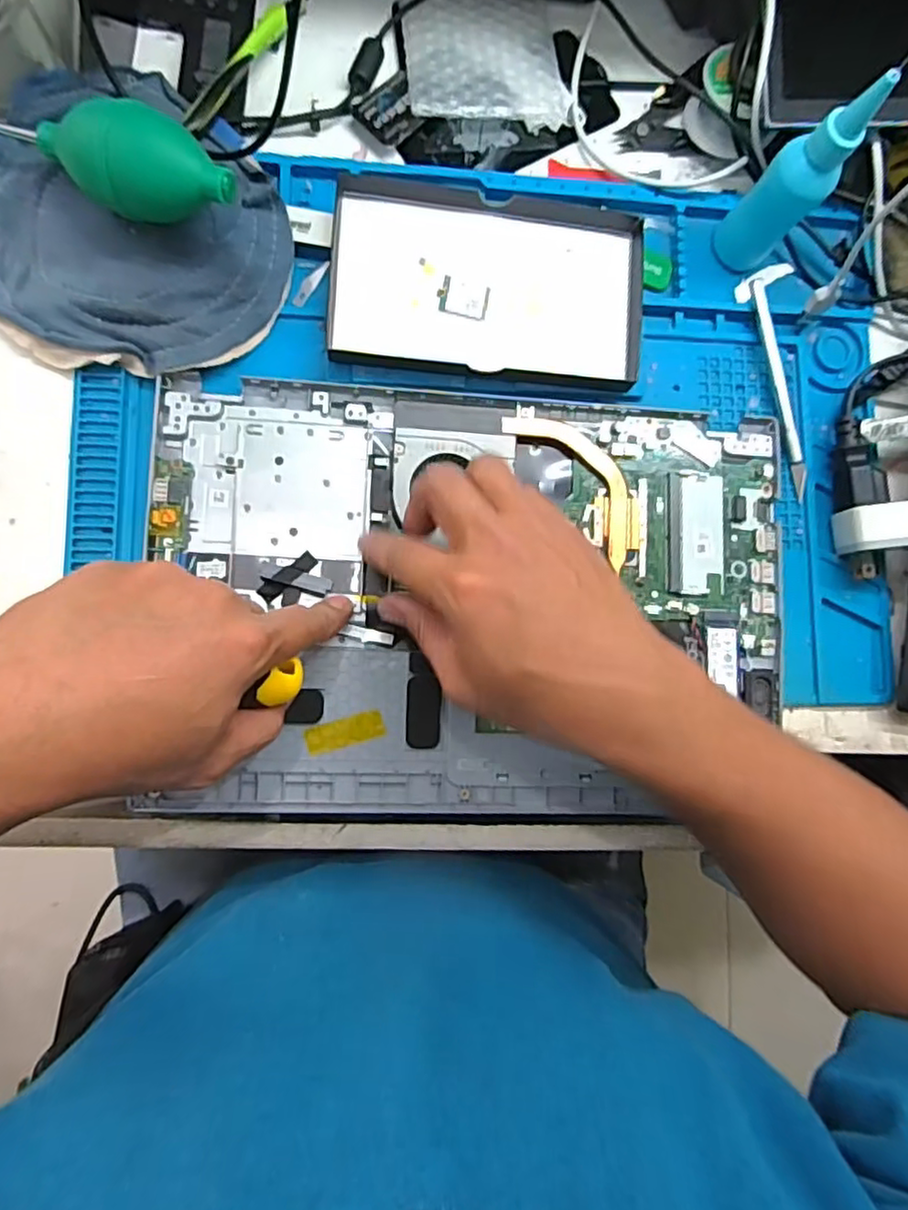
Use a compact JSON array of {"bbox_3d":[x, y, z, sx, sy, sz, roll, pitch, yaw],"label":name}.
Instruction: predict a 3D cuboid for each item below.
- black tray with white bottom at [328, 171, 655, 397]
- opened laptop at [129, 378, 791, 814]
[{"bbox_3d":[0.021,-0.187,0.378,0.177,0.012,0.106,6,85,-6],"label":"black tray with white bottom"},{"bbox_3d":[0.017,-0.001,0.367,0.356,0.012,0.239,2,85,-6],"label":"opened laptop"}]

